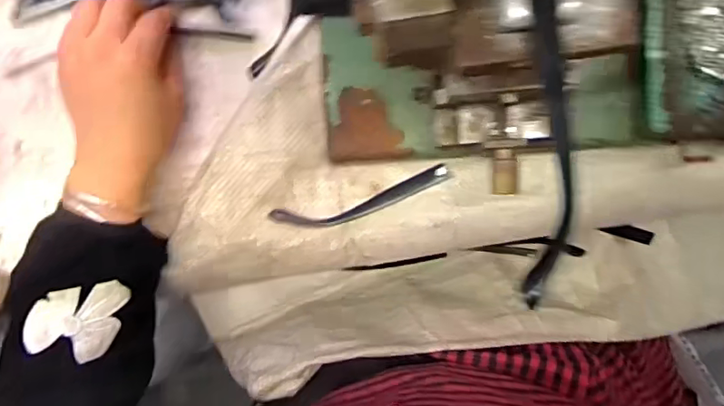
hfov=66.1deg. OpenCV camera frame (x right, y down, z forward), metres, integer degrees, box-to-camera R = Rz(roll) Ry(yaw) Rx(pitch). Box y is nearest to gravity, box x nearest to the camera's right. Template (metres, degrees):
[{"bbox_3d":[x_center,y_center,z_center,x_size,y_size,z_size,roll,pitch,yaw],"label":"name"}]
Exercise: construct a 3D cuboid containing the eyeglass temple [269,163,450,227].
[{"bbox_3d":[0.001,-0.001,0.441,0.139,0.024,0.024,-15,92,7],"label":"eyeglass temple"}]

